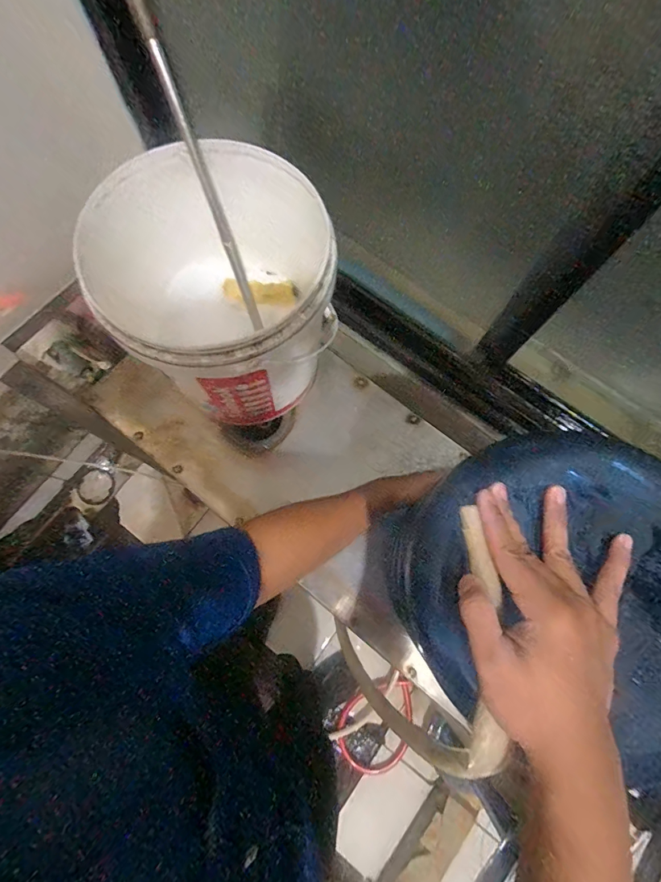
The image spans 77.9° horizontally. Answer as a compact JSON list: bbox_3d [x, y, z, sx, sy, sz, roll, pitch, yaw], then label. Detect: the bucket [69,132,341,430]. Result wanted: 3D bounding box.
[{"bbox_3d":[-0.134,-0.222,0.639,0.340,0.310,0.304,-39,80,-9],"label":"bucket"}]

